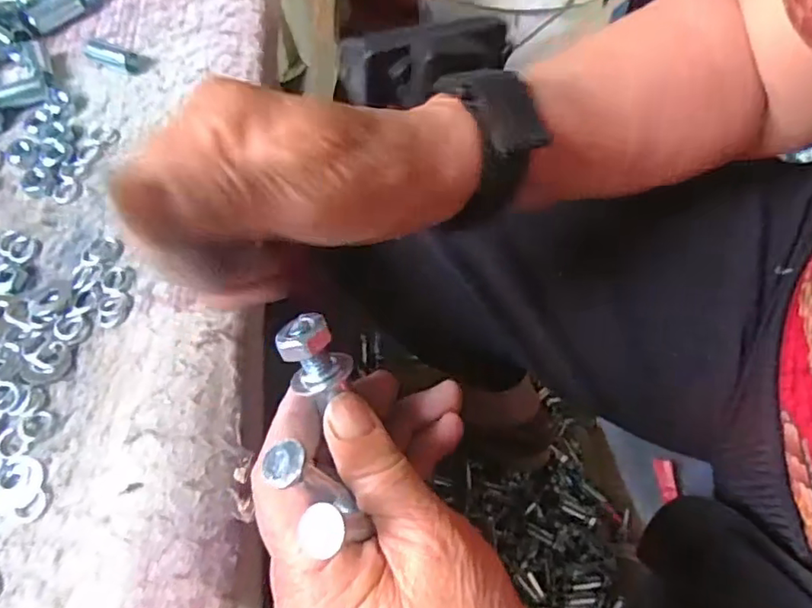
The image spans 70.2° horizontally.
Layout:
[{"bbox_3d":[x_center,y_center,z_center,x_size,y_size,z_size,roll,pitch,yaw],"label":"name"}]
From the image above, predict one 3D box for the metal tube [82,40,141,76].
[{"bbox_3d":[-0.181,-0.152,0.356,0.035,0.013,0.013,21,63,16],"label":"metal tube"}]

